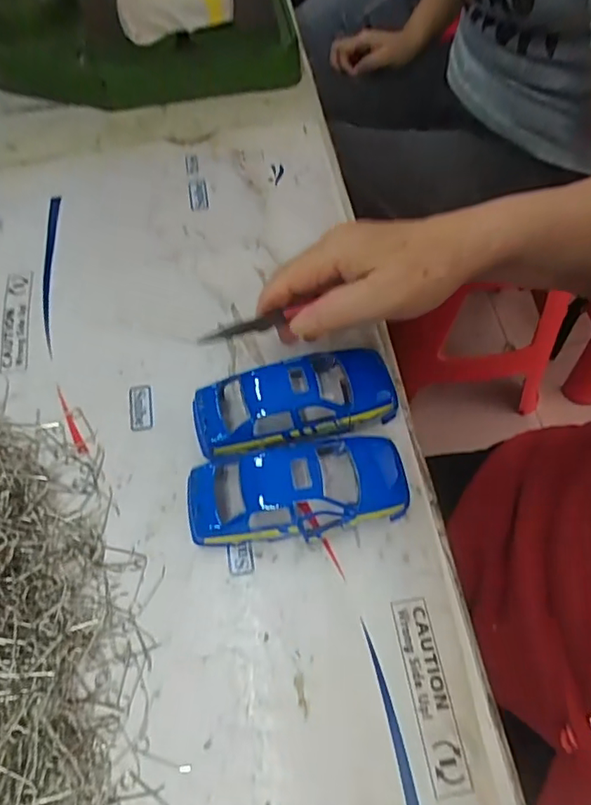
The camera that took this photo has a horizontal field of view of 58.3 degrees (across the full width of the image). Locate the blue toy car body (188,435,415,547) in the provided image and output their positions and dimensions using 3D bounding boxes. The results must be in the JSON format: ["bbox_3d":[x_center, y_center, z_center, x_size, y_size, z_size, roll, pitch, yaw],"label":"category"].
[{"bbox_3d":[0.002,0.051,0.313,0.125,0.041,0.059,-3,62,-1],"label":"blue toy car body"}]

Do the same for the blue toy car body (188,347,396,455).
[{"bbox_3d":[0.001,-0.001,0.339,0.128,0.040,0.050,-15,63,-7],"label":"blue toy car body"}]

